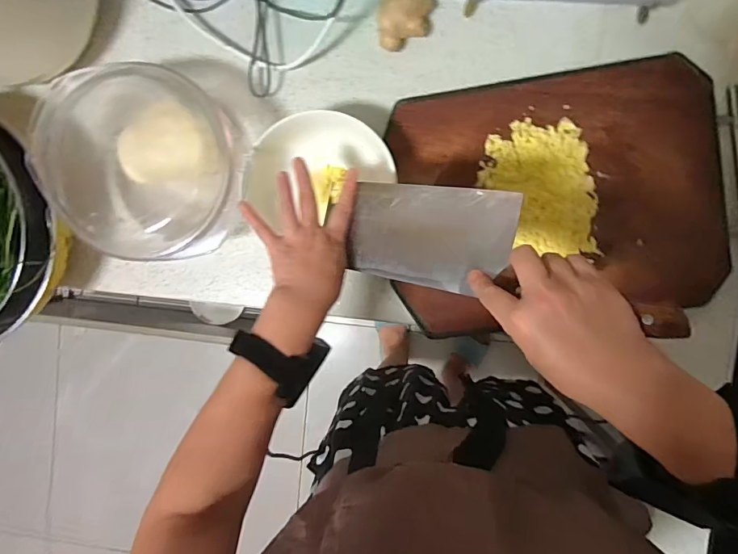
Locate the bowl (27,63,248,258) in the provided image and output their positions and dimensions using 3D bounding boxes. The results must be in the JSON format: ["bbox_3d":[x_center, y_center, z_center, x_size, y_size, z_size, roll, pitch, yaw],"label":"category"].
[{"bbox_3d":[-0.260,-0.132,0.543,0.253,0.094,0.208,24,95,3],"label":"bowl"}]

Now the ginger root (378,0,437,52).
[{"bbox_3d":[0.045,-0.313,0.545,0.066,0.037,0.072,0,94,5],"label":"ginger root"}]

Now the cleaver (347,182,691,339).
[{"bbox_3d":[0.096,-0.022,0.378,0.284,0.013,0.093,19,96,36],"label":"cleaver"}]

